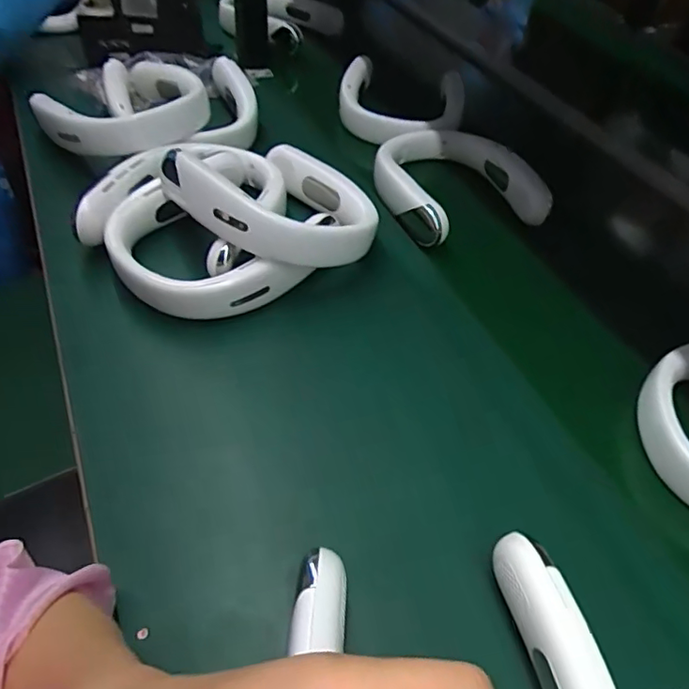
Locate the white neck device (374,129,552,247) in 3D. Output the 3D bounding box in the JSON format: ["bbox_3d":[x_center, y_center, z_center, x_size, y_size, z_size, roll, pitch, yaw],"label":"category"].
[{"bbox_3d":[0.136,-0.209,0.696,0.203,0.058,0.184,-18,52,-17],"label":"white neck device"}]

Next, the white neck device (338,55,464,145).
[{"bbox_3d":[0.083,-0.370,0.821,0.183,0.053,0.200,13,50,9],"label":"white neck device"}]

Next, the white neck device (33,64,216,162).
[{"bbox_3d":[-0.257,-0.293,0.669,0.171,0.040,0.184,1,49,-1],"label":"white neck device"}]

